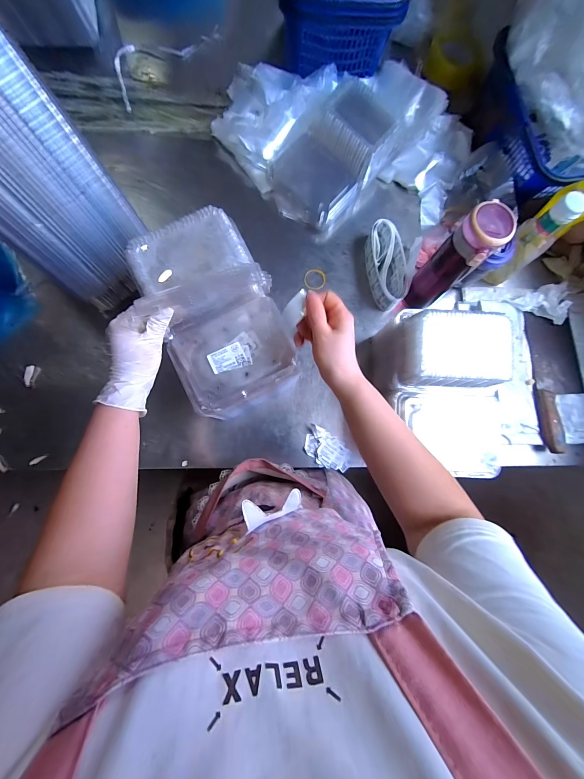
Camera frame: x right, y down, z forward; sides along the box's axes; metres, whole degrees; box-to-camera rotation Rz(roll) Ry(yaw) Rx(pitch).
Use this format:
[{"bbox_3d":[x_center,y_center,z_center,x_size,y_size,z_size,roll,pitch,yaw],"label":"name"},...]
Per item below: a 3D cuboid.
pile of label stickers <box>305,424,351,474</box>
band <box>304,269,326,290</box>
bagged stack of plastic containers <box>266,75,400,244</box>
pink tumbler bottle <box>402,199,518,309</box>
[{"bbox_3d":[0.068,0.117,0.585,0.096,0.015,0.059,38,81,2],"label":"pile of label stickers"},{"bbox_3d":[0.048,-0.234,0.649,0.046,0.004,0.043,1,82,-4],"label":"band"},{"bbox_3d":[0.078,-0.476,0.643,0.181,0.110,0.256,42,81,2],"label":"bagged stack of plastic containers"},{"bbox_3d":[0.275,-0.218,0.531,0.067,0.197,0.078,45,81,3],"label":"pink tumbler bottle"}]

